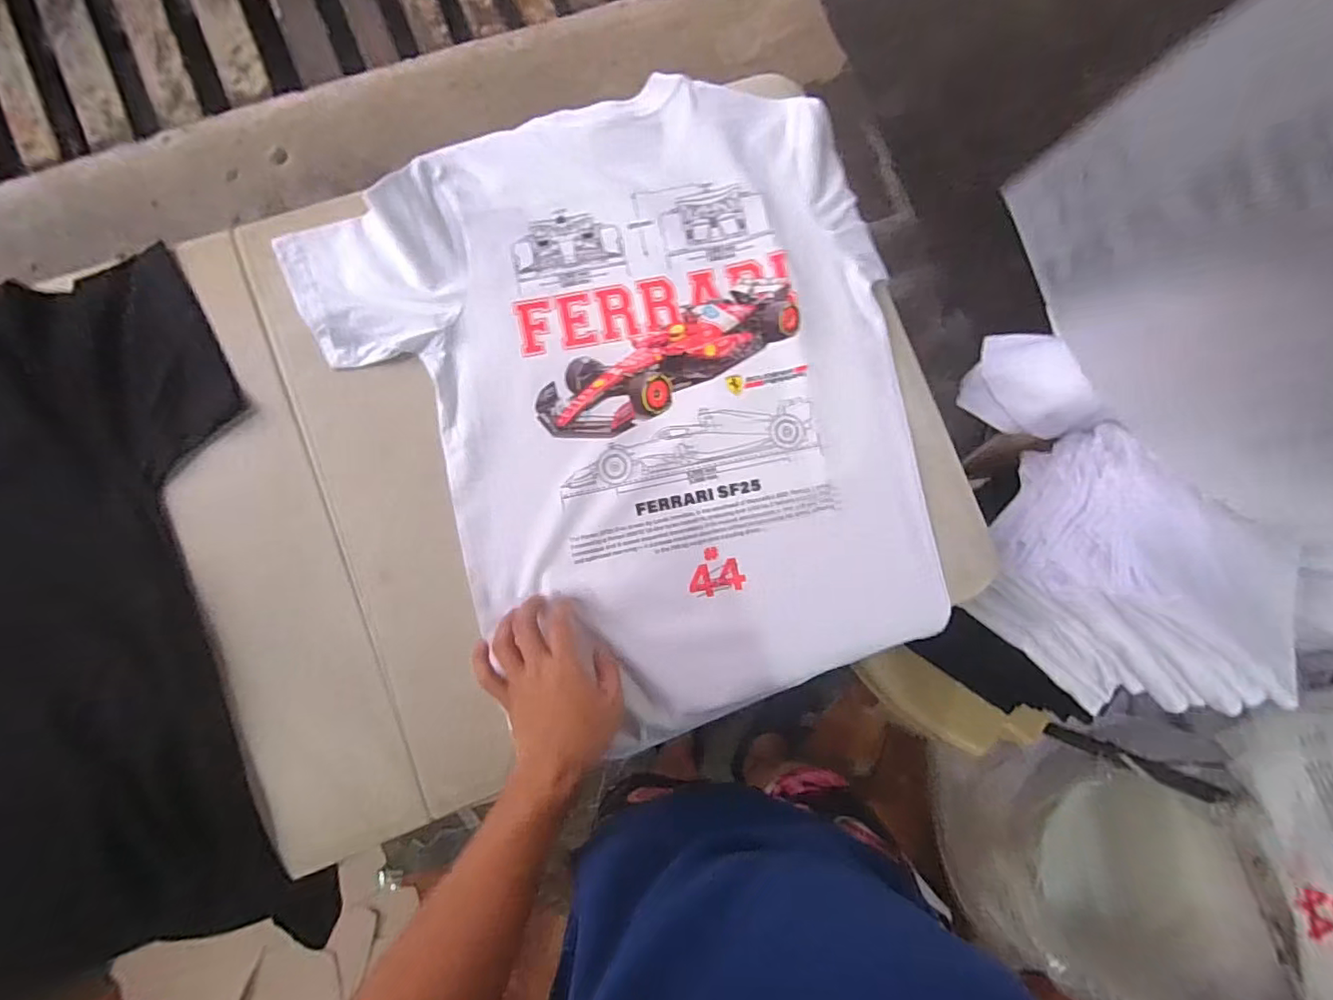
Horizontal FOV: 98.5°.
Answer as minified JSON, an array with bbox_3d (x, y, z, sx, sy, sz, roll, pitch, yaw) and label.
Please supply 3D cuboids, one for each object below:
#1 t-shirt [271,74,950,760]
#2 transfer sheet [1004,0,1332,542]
[{"bbox_3d":[-0.009,-0.094,0.576,0.535,0.042,0.615,-19,85,-9],"label":"t-shirt"},{"bbox_3d":[0.496,-0.168,0.464,0.042,0.287,0.417,-22,87,-24],"label":"transfer sheet"}]

